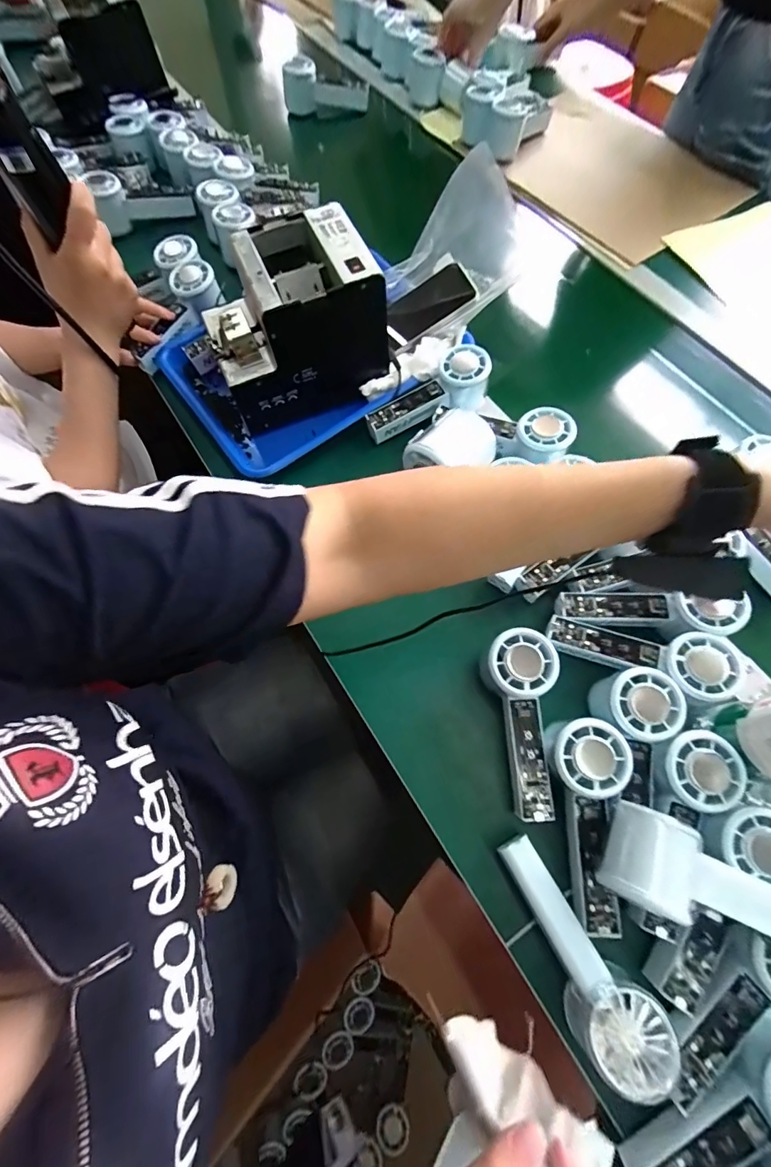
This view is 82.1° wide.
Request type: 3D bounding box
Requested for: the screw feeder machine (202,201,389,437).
[{"bbox_3d":[-0.103,-0.287,0.492,0.172,0.149,0.123,-19,69,-8],"label":"screw feeder machine"}]

